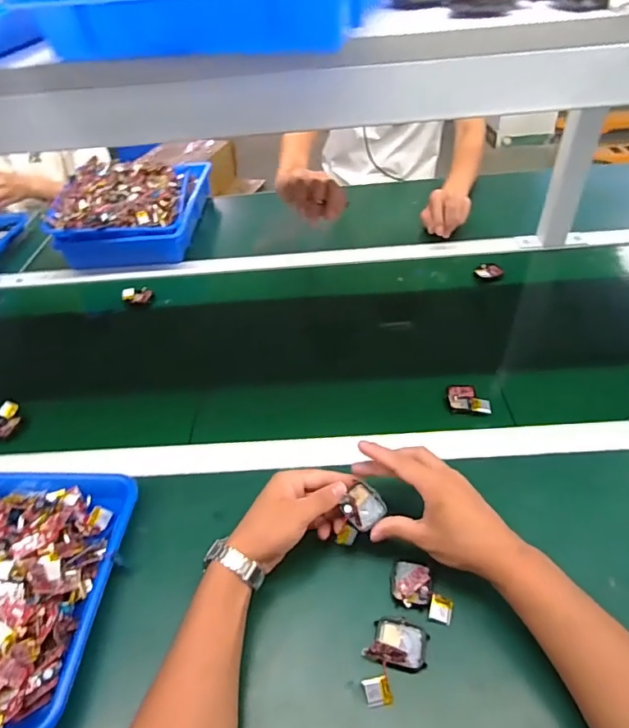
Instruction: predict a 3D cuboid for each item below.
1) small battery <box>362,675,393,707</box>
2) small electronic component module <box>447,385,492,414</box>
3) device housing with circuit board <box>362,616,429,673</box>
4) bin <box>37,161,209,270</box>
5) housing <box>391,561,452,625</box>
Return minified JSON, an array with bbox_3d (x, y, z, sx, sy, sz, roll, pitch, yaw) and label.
[{"bbox_3d":[0.053,0.275,0.407,0.022,0.009,0.021,-11,44,-5],"label":"small battery"},{"bbox_3d":[0.199,0.046,0.625,0.051,0.011,0.045,2,45,9],"label":"small electronic component module"},{"bbox_3d":[0.074,0.244,0.427,0.052,0.016,0.039,7,46,14],"label":"device housing with circuit board"},{"bbox_3d":[-0.367,-0.330,1.005,0.262,0.100,0.323,-7,44,0],"label":"bin"},{"bbox_3d":[0.103,0.214,0.461,0.061,0.008,0.044,15,48,21],"label":"housing"}]

